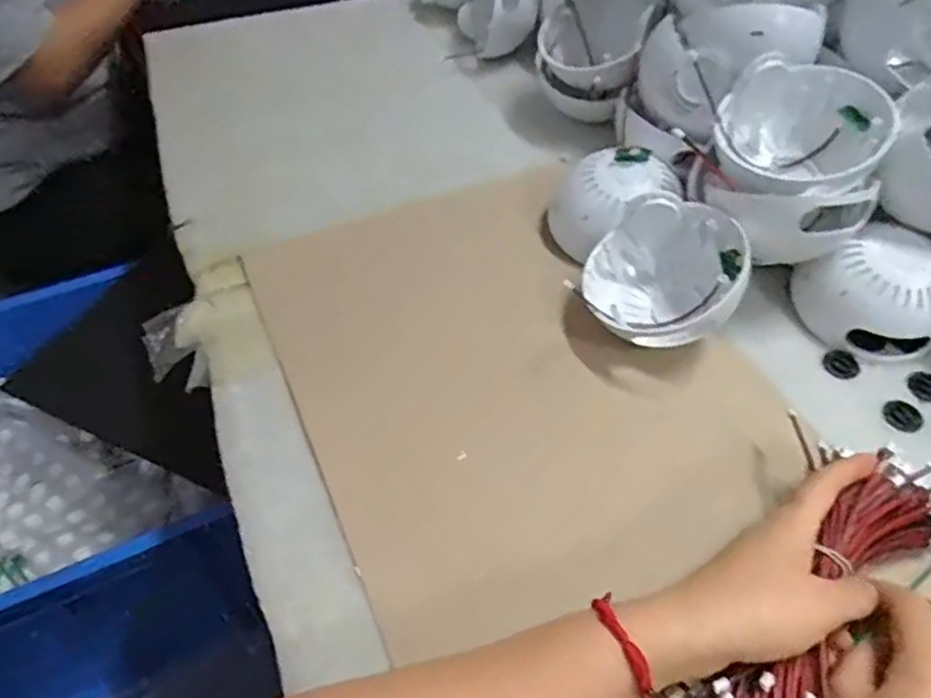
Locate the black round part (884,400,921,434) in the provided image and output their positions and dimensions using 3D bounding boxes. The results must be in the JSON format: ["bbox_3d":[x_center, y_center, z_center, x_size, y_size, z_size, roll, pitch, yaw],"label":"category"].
[{"bbox_3d":[0.307,0.046,0.496,0.025,0.004,0.025,0,49,0],"label":"black round part"}]

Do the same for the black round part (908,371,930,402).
[{"bbox_3d":[0.332,0.027,0.510,0.024,0.004,0.024,0,49,0],"label":"black round part"}]

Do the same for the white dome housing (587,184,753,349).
[{"bbox_3d":[0.145,-0.051,0.527,0.108,0.078,0.103,20,55,15],"label":"white dome housing"}]

